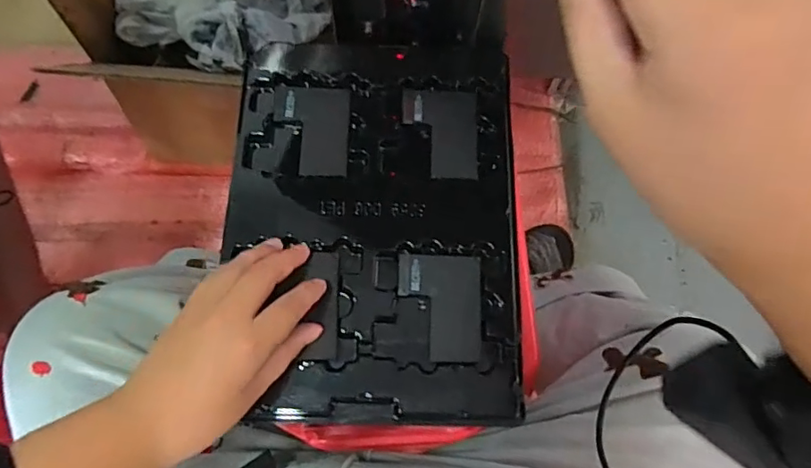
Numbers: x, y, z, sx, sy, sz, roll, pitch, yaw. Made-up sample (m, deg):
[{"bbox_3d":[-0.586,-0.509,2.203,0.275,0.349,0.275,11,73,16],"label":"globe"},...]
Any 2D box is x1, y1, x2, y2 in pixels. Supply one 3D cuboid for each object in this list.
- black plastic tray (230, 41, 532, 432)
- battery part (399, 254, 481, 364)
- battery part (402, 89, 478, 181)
[{"bbox_3d":[-0.022,-0.003,0.402,0.212,0.014,0.260,2,73,-1],"label":"black plastic tray"},{"bbox_3d":[0.024,0.053,0.387,0.059,0.004,0.076,3,73,-1],"label":"battery part"},{"bbox_3d":[0.028,-0.081,0.431,0.060,0.011,0.077,3,73,-1],"label":"battery part"}]

